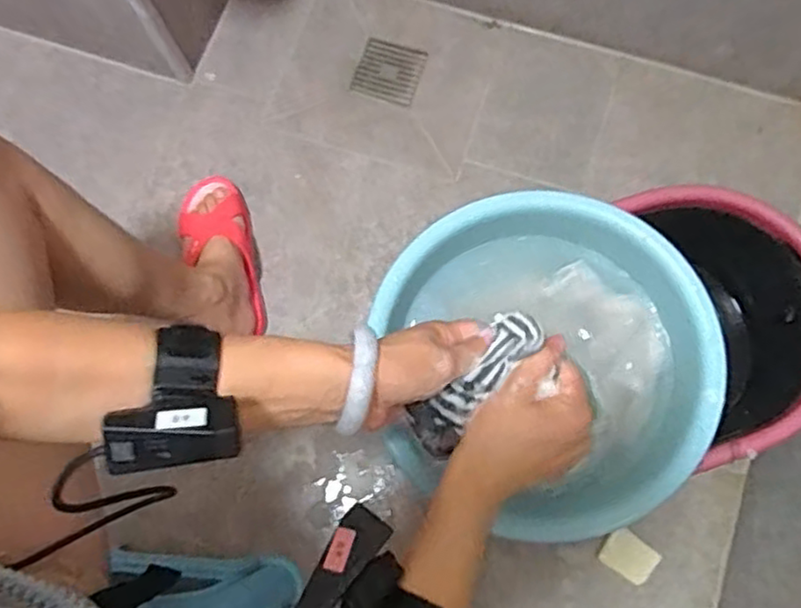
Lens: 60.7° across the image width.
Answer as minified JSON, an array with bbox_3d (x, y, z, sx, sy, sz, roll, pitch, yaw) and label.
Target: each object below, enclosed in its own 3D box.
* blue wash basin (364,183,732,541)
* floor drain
[{"bbox_3d":[0.117,0.046,0.587,0.272,0.089,0.278,0,78,1],"label":"blue wash basin"},{"bbox_3d":[-0.017,-0.354,1.043,0.096,0.012,0.092,19,79,5],"label":"floor drain"}]

